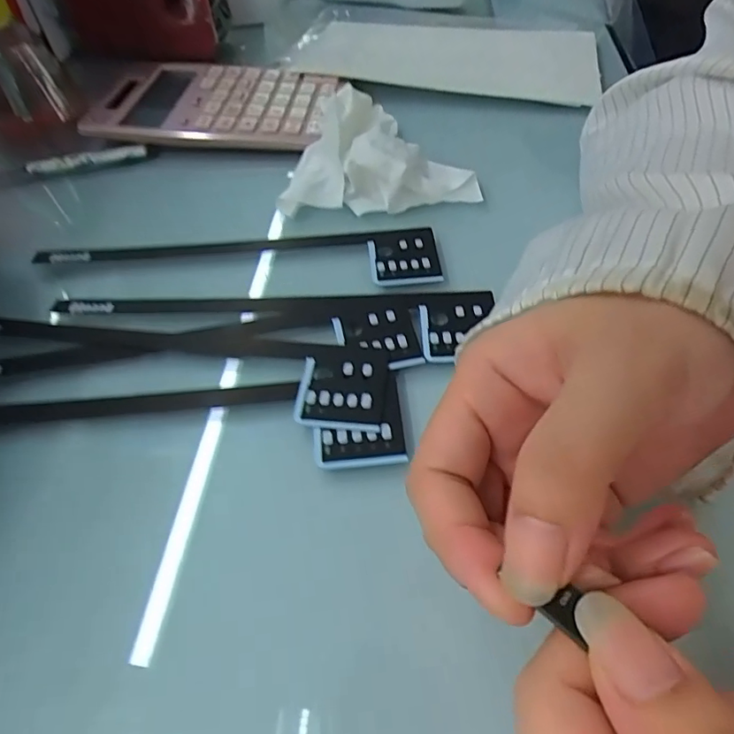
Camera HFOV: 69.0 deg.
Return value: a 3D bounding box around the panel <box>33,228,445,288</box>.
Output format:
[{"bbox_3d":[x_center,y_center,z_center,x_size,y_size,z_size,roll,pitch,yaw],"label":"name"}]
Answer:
[{"bbox_3d":[-0.071,-0.063,0.296,0.221,0.008,0.043,2,50,5],"label":"panel"}]

